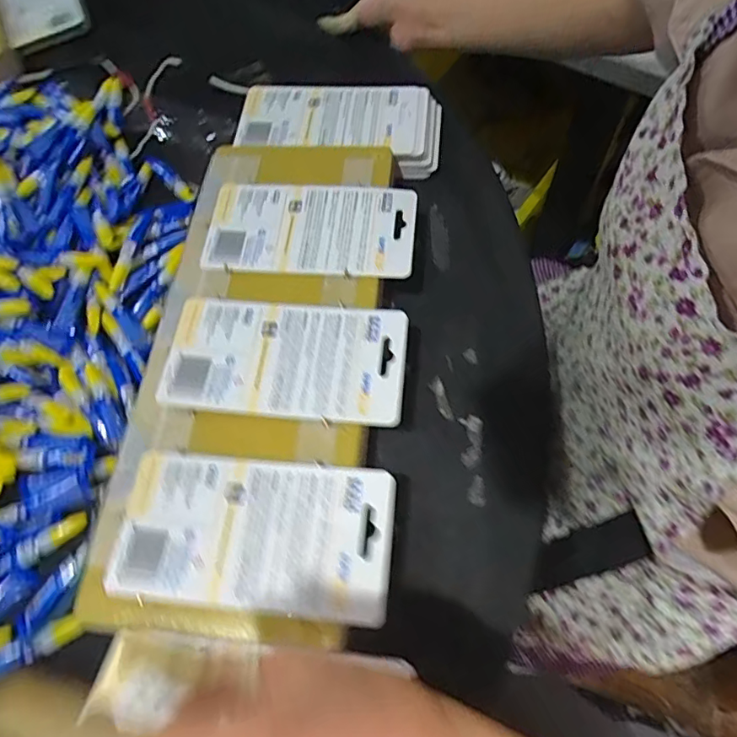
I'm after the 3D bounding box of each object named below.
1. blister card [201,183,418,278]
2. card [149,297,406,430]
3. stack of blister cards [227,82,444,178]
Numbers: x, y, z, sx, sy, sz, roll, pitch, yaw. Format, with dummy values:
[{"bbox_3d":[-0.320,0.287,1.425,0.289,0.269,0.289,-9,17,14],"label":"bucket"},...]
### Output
[{"bbox_3d":[-0.049,-0.116,0.422,0.171,0.006,0.091,3,63,10],"label":"blister card"},{"bbox_3d":[-0.061,-0.009,0.374,0.172,0.004,0.090,4,63,7],"label":"card"},{"bbox_3d":[-0.033,-0.238,0.503,0.198,0.024,0.104,9,60,15],"label":"stack of blister cards"}]

